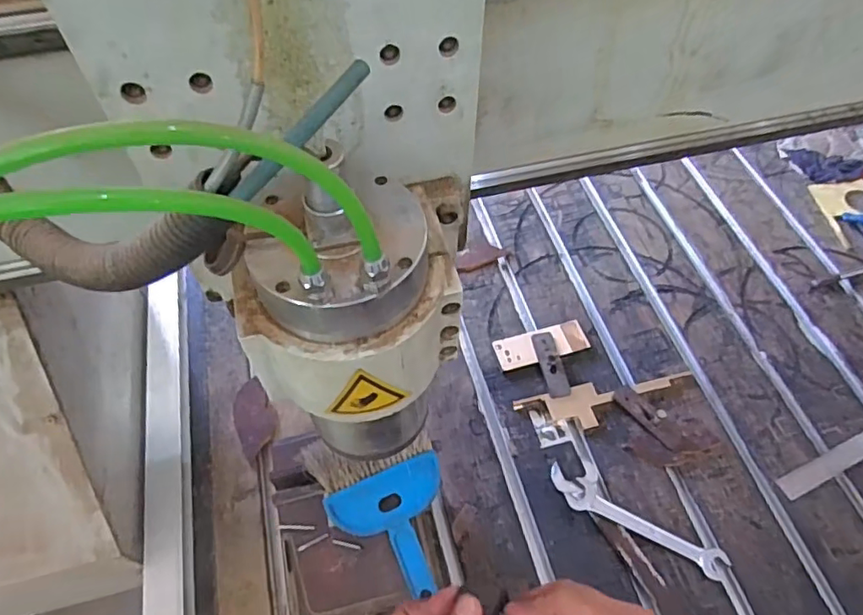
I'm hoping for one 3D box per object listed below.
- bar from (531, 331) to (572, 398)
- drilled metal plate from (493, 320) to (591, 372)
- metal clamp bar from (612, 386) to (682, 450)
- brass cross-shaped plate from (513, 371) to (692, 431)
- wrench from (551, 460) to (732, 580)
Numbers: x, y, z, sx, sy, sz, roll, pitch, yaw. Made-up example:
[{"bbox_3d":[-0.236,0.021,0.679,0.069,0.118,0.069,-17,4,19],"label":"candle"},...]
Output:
[{"bbox_3d":[0.166,0.077,0.799,0.030,0.008,0.097,-13,61,-1],"label":"bar"},{"bbox_3d":[0.157,0.053,0.821,0.132,0.010,0.052,-14,57,-10],"label":"drilled metal plate"},{"bbox_3d":[0.284,0.142,0.755,0.033,0.015,0.099,-32,62,-20],"label":"metal clamp bar"},{"bbox_3d":[0.239,0.126,0.772,0.248,0.009,0.057,-9,56,-6],"label":"brass cross-shaped plate"},{"bbox_3d":[0.241,0.253,0.687,0.215,0.015,0.063,33,61,20],"label":"wrench"}]

